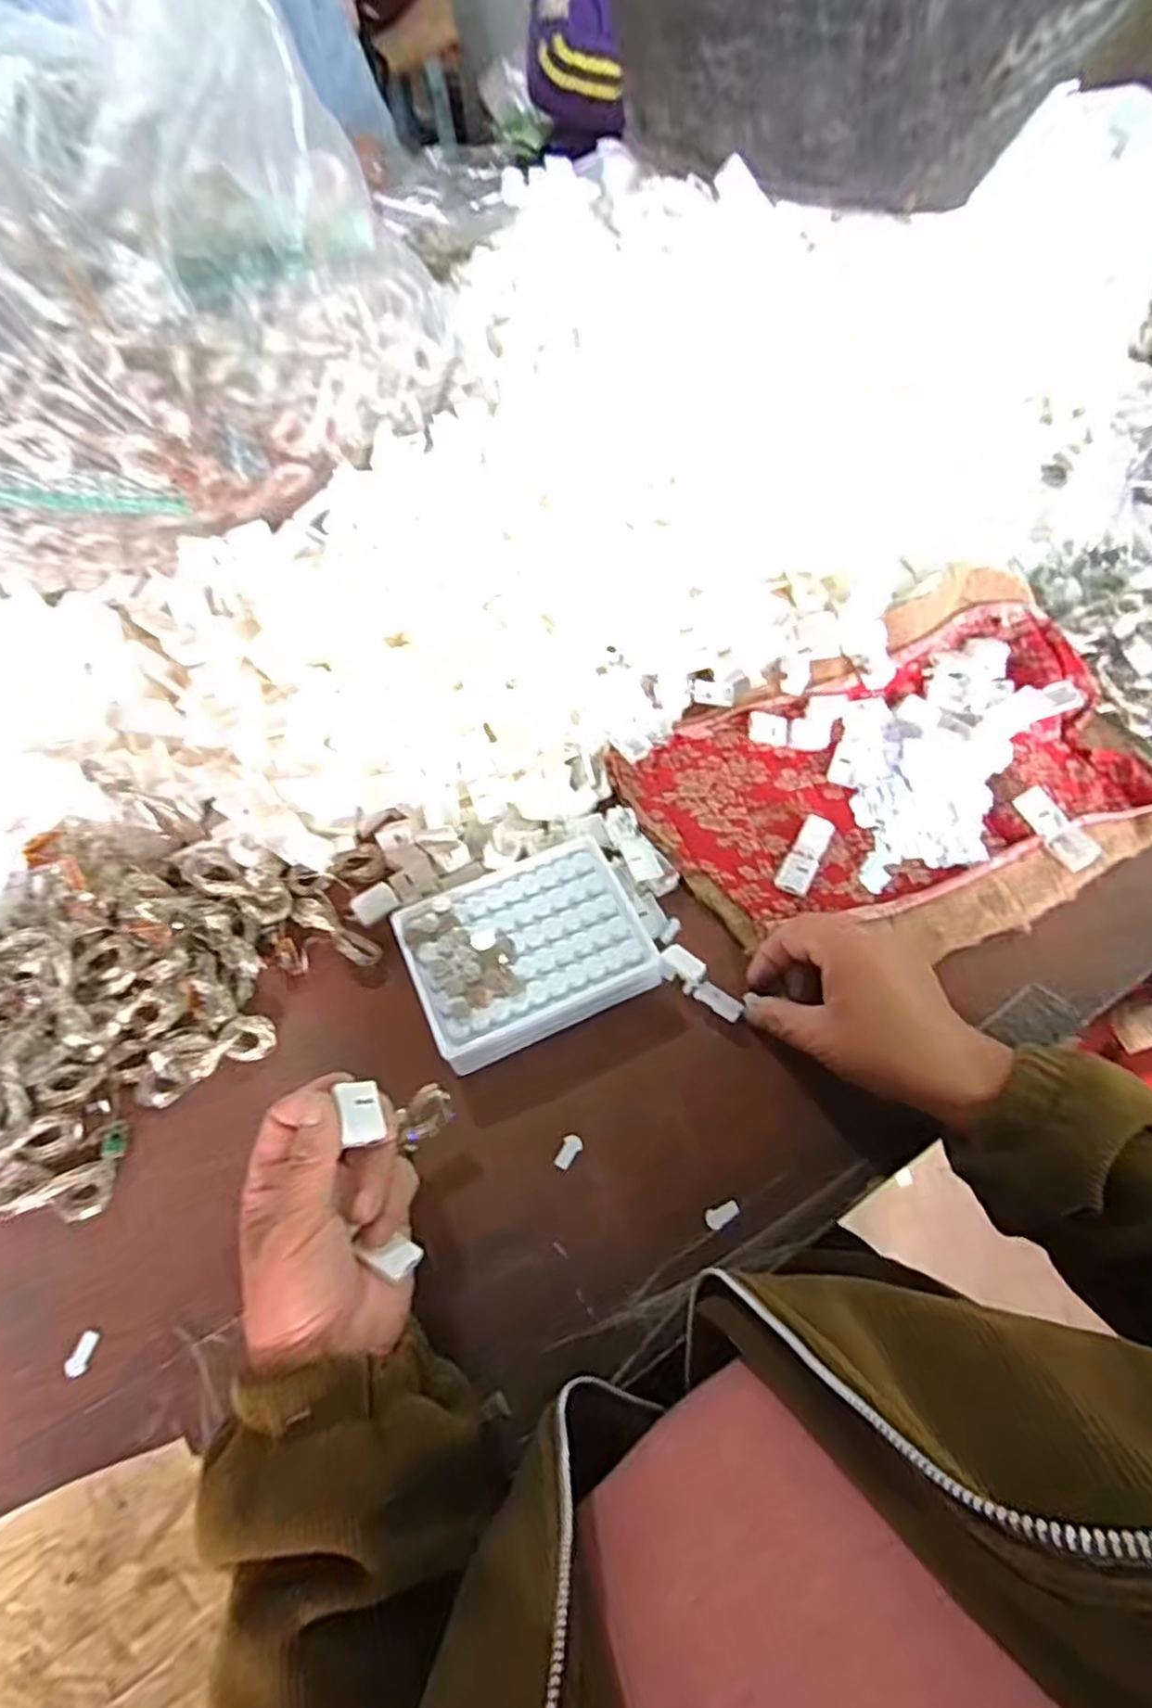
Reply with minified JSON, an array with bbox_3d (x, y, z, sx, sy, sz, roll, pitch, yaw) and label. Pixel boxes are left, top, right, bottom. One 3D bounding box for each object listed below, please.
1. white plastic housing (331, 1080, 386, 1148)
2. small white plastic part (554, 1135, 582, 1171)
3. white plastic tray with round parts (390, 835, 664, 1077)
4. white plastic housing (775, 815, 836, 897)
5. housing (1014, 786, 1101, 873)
[{"bbox_3d":[-0.097,0.117,0.333,0.017,0.010,0.025,-2,58,-36],"label":"white plastic housing"},{"bbox_3d":[-0.004,0.159,0.390,0.010,0.004,0.018,23,66,11],"label":"small white plastic part"},{"bbox_3d":[-0.028,0.055,0.427,0.129,0.029,0.099,-23,66,-11],"label":"white plastic tray with round parts"},{"bbox_3d":[0.148,-0.001,0.468,0.020,0.009,0.061,27,67,13],"label":"white plastic housing"},{"bbox_3d":[0.307,-0.017,0.468,0.022,0.013,0.057,-27,67,-13],"label":"housing"}]

